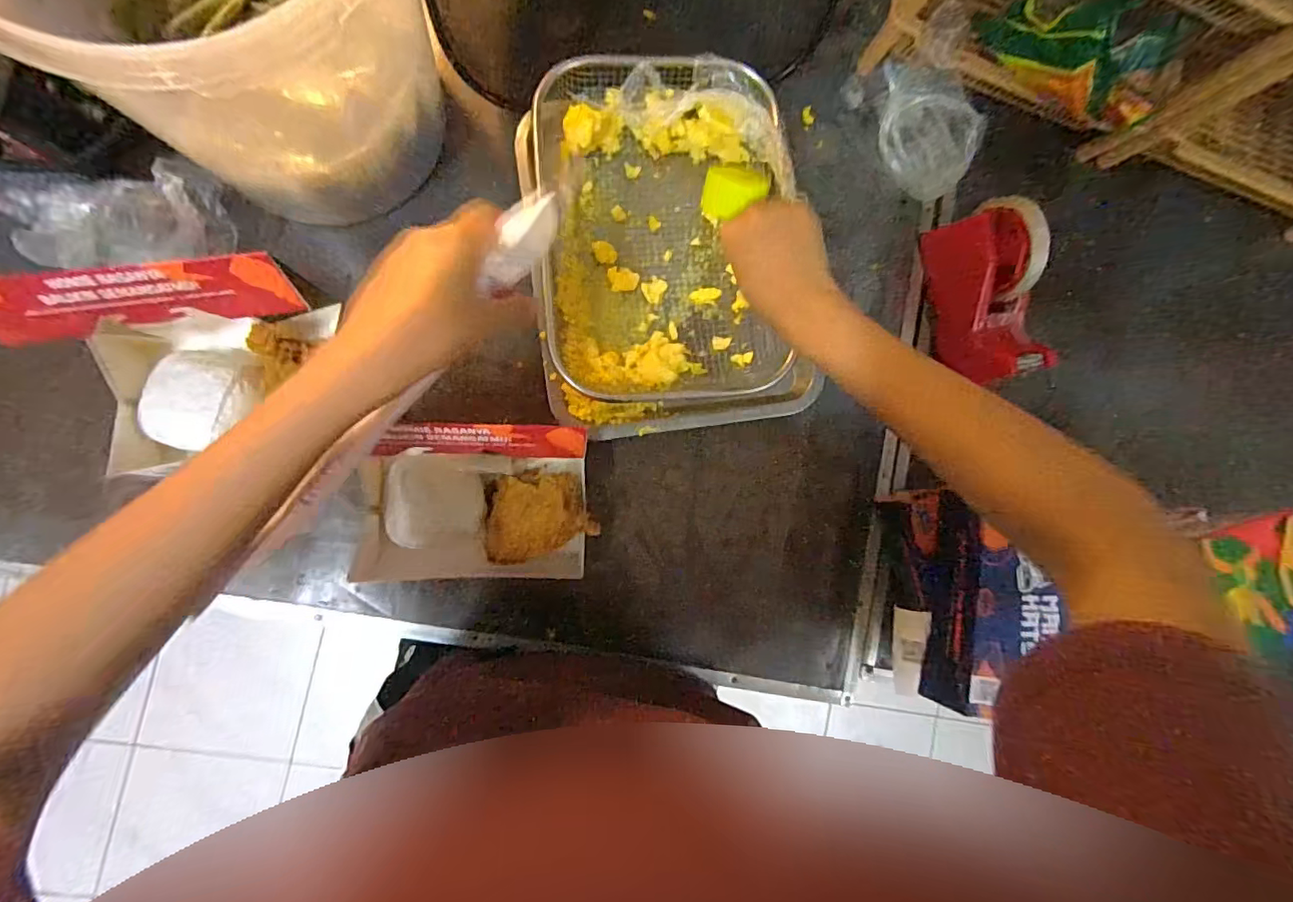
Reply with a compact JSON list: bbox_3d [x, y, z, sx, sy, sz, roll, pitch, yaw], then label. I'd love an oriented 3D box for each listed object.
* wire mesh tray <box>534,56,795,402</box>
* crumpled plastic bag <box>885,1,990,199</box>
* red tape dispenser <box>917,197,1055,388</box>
[{"bbox_3d":[0.017,-0.190,0.490,0.216,0.057,0.292,-3,89,-8],"label":"wire mesh tray"},{"bbox_3d":[0.278,-0.316,0.538,0.088,0.048,0.114,4,87,-9],"label":"crumpled plastic bag"},{"bbox_3d":[0.323,-0.145,0.514,0.057,0.097,0.160,-11,90,-10],"label":"red tape dispenser"}]

